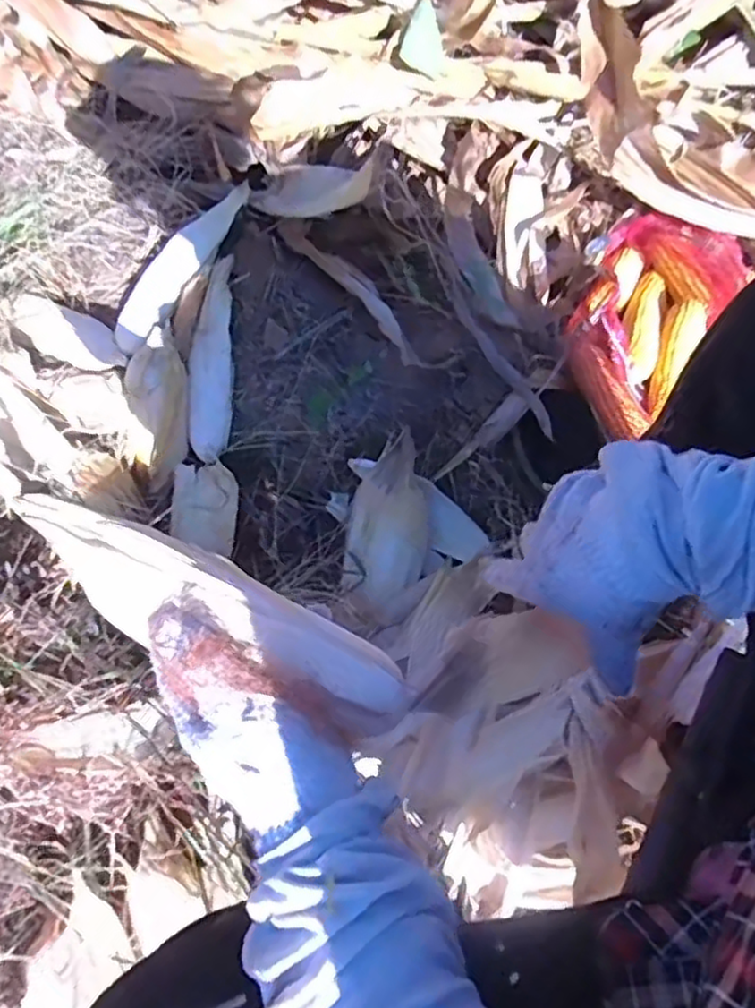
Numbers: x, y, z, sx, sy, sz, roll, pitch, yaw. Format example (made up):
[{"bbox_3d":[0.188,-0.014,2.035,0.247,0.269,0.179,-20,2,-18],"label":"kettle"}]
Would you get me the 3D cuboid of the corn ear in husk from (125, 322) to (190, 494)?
[{"bbox_3d":[-0.263,-0.115,0.816,0.074,0.051,0.182,-5,91,-4],"label":"corn ear in husk"}]

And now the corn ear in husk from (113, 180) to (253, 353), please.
[{"bbox_3d":[-0.242,-0.299,0.845,0.055,0.036,0.254,37,88,12],"label":"corn ear in husk"}]

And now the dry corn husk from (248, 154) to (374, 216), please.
[{"bbox_3d":[-0.086,-0.438,0.930,0.207,0.047,0.061,12,66,31],"label":"dry corn husk"}]

